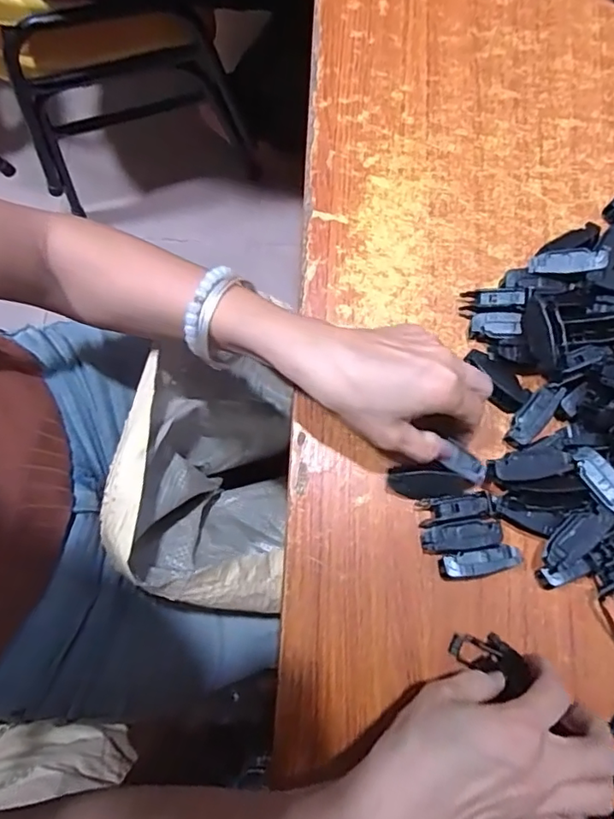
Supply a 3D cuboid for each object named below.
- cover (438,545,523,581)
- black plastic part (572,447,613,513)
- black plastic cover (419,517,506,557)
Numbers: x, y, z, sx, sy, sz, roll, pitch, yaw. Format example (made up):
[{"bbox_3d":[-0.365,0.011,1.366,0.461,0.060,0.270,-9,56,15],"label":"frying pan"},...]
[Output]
[{"bbox_3d":[0.109,0.097,0.346,0.052,0.018,0.016,-12,80,-1],"label":"cover"},{"bbox_3d":[0.182,0.045,0.330,0.018,0.005,0.047,-28,80,-4],"label":"black plastic part"},{"bbox_3d":[0.099,0.081,0.349,0.050,0.010,0.022,-8,79,12],"label":"black plastic cover"}]

